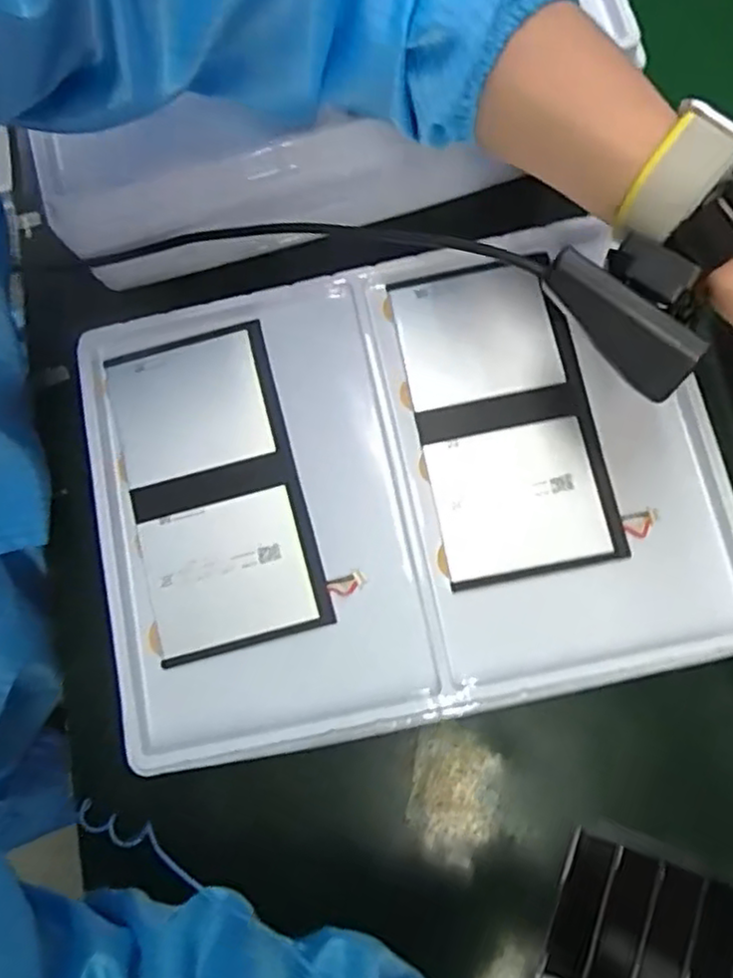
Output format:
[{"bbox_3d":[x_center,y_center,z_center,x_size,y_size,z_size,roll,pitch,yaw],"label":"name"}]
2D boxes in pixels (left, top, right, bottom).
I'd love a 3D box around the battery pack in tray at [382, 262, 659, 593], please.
[{"bbox_3d":[0.074,-0.039,0.371,0.095,0.008,0.170,-13,80,5],"label":"battery pack in tray"}]

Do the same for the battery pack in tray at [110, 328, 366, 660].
[{"bbox_3d":[-0.082,-0.001,0.378,0.098,0.008,0.173,-15,78,-1],"label":"battery pack in tray"}]

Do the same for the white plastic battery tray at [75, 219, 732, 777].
[{"bbox_3d":[0.020,-0.005,0.369,0.333,0.035,0.238,-12,79,-3],"label":"white plastic battery tray"}]

